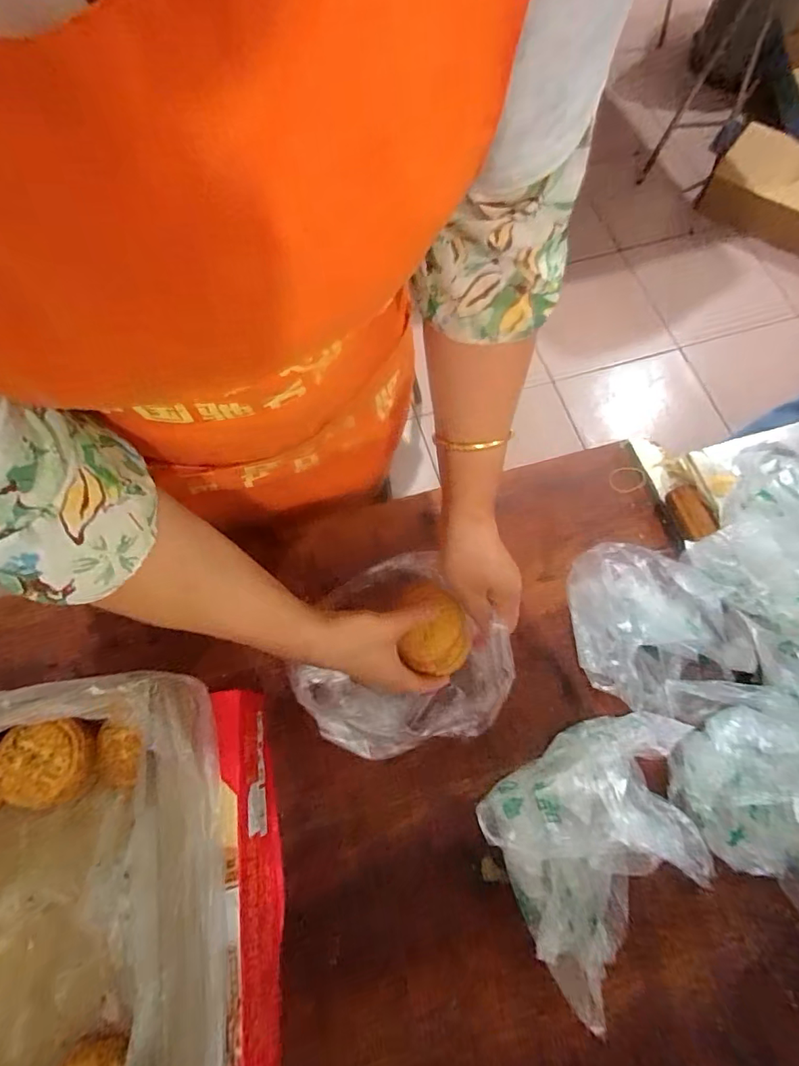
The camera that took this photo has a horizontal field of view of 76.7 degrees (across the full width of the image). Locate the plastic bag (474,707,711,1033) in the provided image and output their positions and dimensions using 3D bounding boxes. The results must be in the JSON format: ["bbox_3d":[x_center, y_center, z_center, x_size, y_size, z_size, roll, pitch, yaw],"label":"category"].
[{"bbox_3d":[0.188,0.276,0.445,0.194,0.080,0.189,-26,71,-8],"label":"plastic bag"}]

